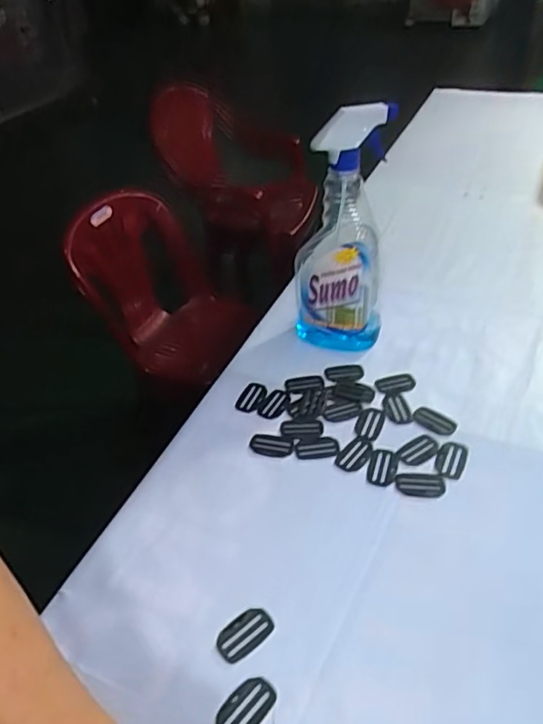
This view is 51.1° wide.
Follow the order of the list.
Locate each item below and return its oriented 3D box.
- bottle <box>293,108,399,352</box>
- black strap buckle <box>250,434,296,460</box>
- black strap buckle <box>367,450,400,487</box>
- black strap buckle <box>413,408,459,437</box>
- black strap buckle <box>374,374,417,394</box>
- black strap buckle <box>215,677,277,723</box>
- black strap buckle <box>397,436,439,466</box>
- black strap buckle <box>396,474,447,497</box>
[{"bbox_3d":[0.078,-0.137,0.666,0.105,0.263,0.066,1,38,6],"label":"bottle"},{"bbox_3d":[0.001,0.089,0.603,0.046,0.006,0.026,5,39,11],"label":"black strap buckle"},{"bbox_3d":[0.112,0.105,0.572,0.028,0.004,0.045,11,40,18],"label":"black strap buckle"},{"bbox_3d":[0.177,0.065,0.619,0.029,0.004,0.048,-32,46,-31],"label":"black strap buckle"},{"bbox_3d":[0.146,0.025,0.668,0.048,0.004,0.029,-7,38,-4],"label":"black strap buckle"},{"bbox_3d":[-0.019,0.248,0.406,0.028,0.004,0.047,29,48,35],"label":"black strap buckle"},{"bbox_3d":[0.153,0.093,0.586,0.051,0.005,0.026,-25,42,-25],"label":"black strap buckle"},{"bbox_3d":[0.145,0.120,0.555,0.047,0.004,0.025,1,38,6],"label":"black strap buckle"}]

